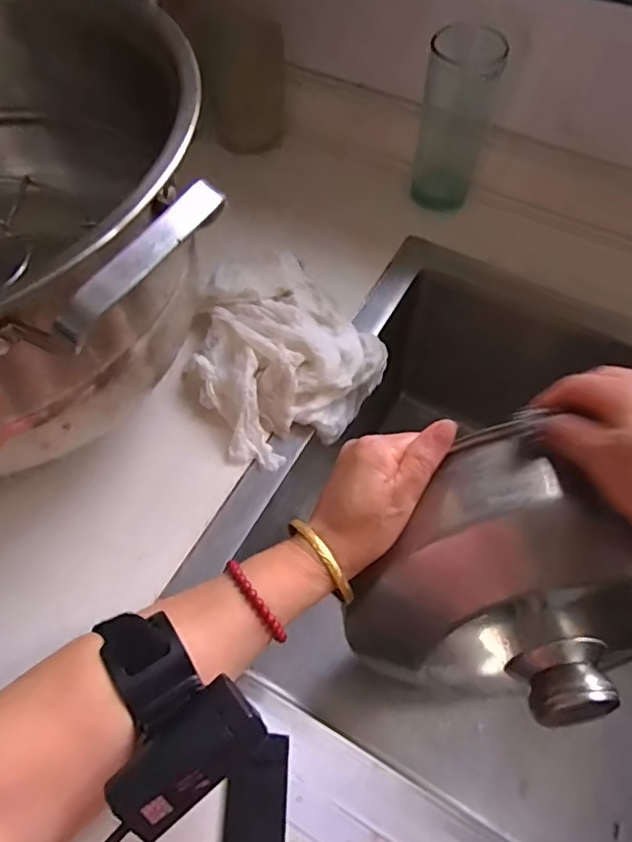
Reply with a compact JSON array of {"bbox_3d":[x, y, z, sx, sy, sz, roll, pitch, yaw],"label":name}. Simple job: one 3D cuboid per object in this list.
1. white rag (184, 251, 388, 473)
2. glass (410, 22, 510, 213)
[{"bbox_3d":[-0.029,-0.052,0.433,0.135,0.054,0.147,-31,65,-16],"label":"white rag"},{"bbox_3d":[0.123,-0.259,0.492,0.052,0.146,0.055,20,63,12],"label":"glass"}]

